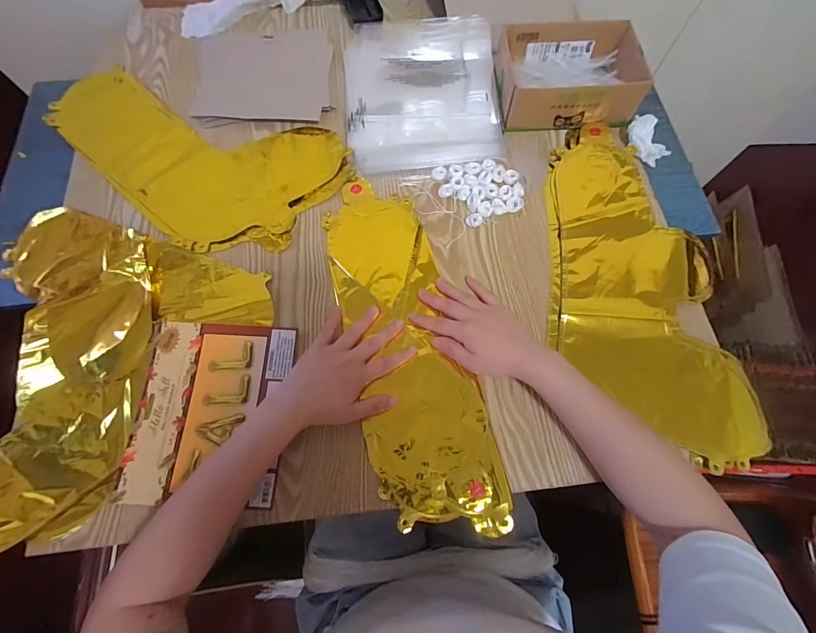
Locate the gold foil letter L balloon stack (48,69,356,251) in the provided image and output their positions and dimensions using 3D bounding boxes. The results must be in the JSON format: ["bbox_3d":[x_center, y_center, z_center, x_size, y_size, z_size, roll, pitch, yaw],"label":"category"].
[{"bbox_3d":[-0.310,-0.231,0.523,0.422,0.013,0.224,27,71,10],"label":"gold foil letter L balloon stack"}]

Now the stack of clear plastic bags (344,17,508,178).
[{"bbox_3d":[0.019,-0.337,0.557,0.221,0.031,0.275,-5,69,-2],"label":"stack of clear plastic bags"}]

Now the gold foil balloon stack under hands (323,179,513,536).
[{"bbox_3d":[-0.005,0.022,0.443,0.130,0.011,0.428,-15,71,-6],"label":"gold foil balloon stack under hands"}]

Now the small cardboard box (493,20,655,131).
[{"bbox_3d":[0.230,-0.343,0.537,0.189,0.067,0.140,-1,69,-1],"label":"small cardboard box"}]

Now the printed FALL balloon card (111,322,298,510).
[{"bbox_3d":[-0.214,0.099,0.408,0.159,0.012,0.186,2,69,1],"label":"printed FALL balloon card"}]

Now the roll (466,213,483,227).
[{"bbox_3d":[0.085,-0.124,0.488,0.021,0.011,0.017,4,69,1],"label":"roll"}]

